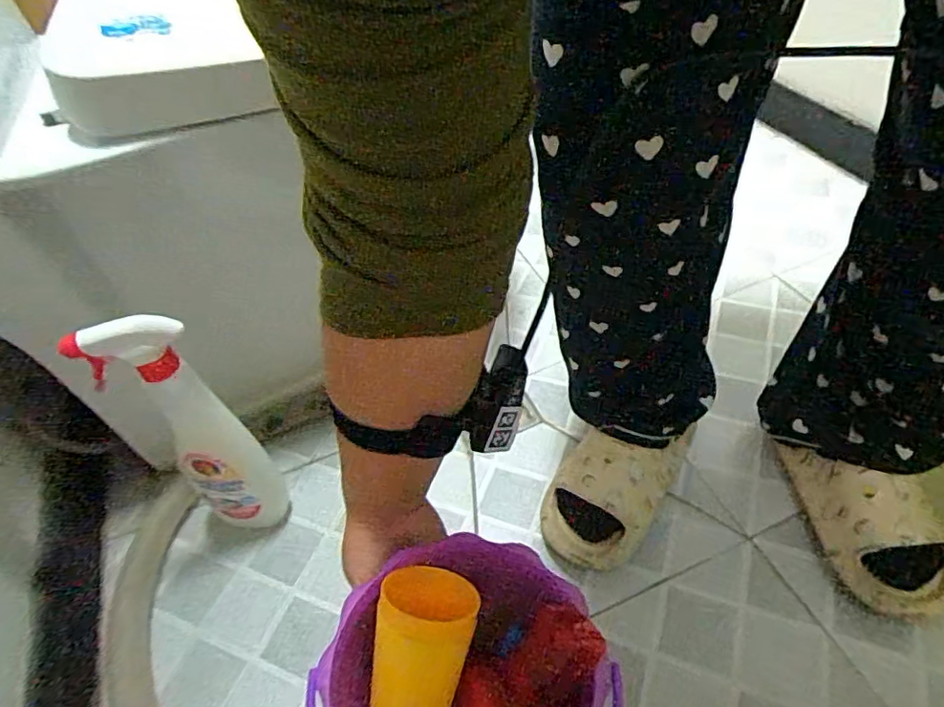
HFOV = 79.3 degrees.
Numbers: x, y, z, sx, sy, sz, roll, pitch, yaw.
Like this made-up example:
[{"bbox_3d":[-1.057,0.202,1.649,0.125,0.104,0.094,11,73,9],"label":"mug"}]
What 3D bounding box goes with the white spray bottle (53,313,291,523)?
[{"bbox_3d":[-0.263,0.083,0.556,0.080,0.307,0.067,-38,54,-25],"label":"white spray bottle"}]

